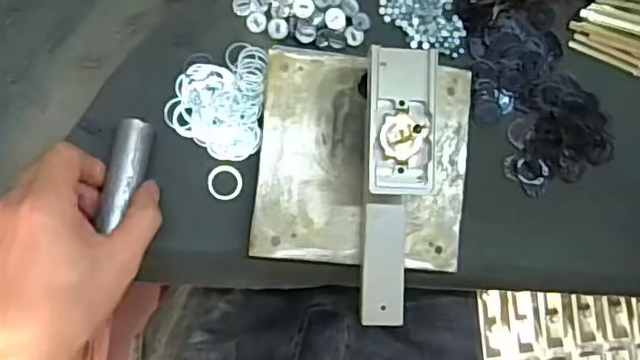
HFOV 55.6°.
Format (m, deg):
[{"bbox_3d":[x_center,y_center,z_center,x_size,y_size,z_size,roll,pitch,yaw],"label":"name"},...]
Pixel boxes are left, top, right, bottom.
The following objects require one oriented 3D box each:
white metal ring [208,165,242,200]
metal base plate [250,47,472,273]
[{"bbox_3d":[-0.068,0.002,0.439,0.025,0.004,0.025,0,93,-7],"label":"white metal ring"},{"bbox_3d":[0.031,-0.014,0.440,0.147,0.029,0.145,5,92,-7],"label":"metal base plate"}]

